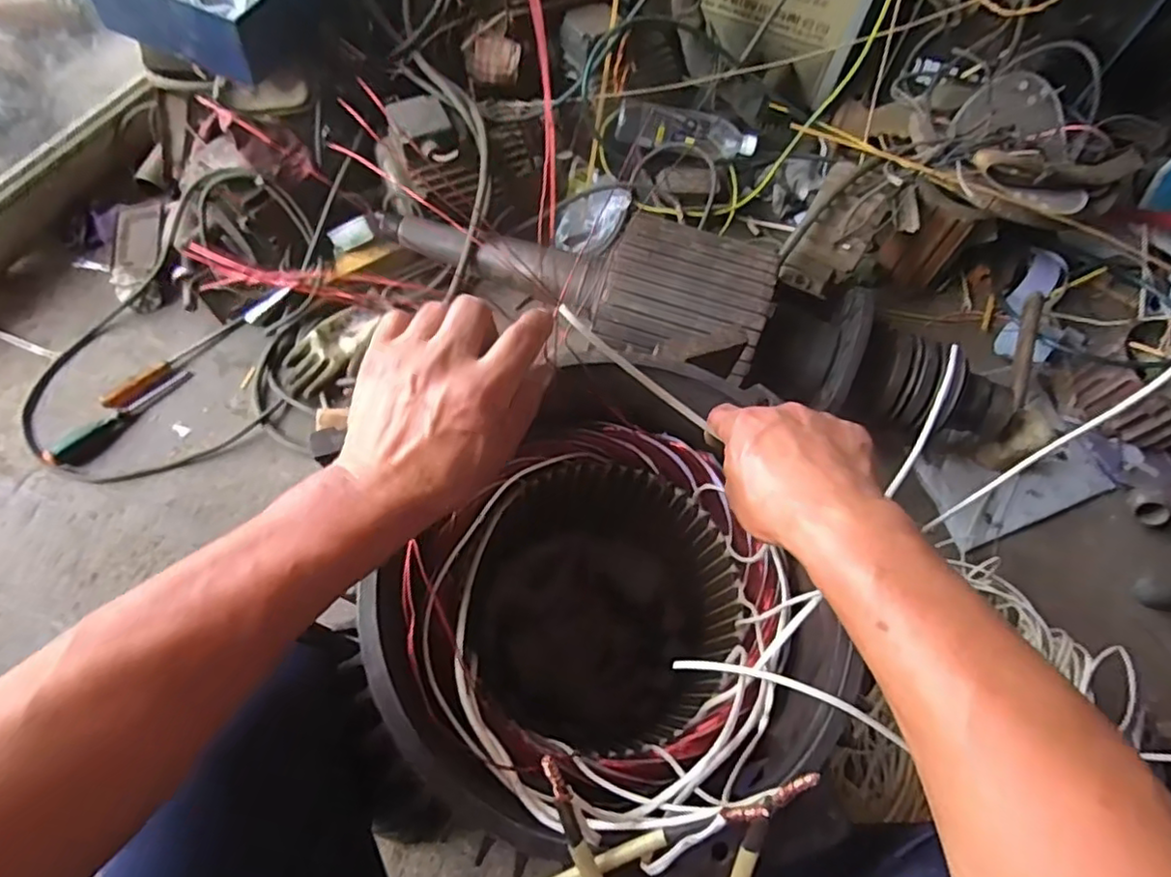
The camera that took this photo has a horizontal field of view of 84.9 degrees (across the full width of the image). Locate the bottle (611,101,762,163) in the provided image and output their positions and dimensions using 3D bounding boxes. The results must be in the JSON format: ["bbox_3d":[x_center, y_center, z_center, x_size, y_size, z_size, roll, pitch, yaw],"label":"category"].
[{"bbox_3d":[0.175,-0.528,1.099,0.244,0.055,0.058,6,64,-1],"label":"bottle"}]

